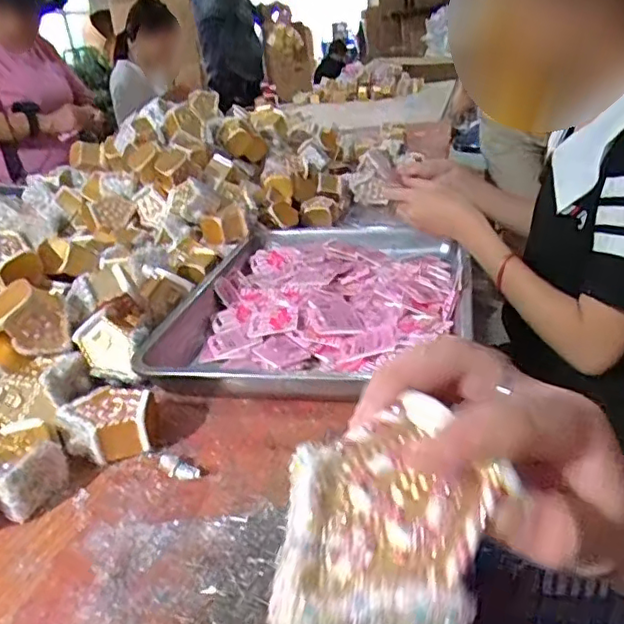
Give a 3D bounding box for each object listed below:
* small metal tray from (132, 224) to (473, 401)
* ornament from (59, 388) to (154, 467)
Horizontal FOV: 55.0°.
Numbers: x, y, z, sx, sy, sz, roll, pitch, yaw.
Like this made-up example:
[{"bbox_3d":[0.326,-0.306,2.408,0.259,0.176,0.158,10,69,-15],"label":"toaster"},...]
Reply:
[{"bbox_3d":[0.016,-0.020,0.774,0.363,0.046,0.459,0,26,14],"label":"small metal tray"},{"bbox_3d":[-0.190,0.105,0.555,0.083,0.044,0.061,-9,25,-4],"label":"ornament"}]

